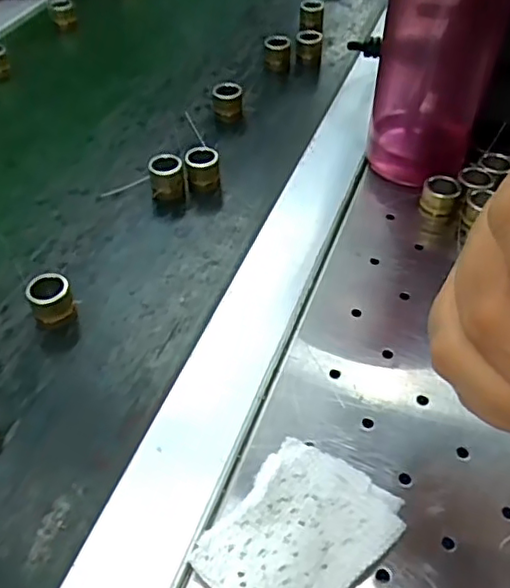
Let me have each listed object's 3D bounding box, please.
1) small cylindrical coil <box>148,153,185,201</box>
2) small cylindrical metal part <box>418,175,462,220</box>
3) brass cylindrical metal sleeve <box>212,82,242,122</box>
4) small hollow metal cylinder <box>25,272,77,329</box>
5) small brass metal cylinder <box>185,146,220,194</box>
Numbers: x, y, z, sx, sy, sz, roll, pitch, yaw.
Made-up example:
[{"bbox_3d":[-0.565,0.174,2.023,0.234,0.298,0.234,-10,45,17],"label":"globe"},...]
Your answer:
[{"bbox_3d":[-0.051,-0.067,0.365,0.019,0.020,0.020,-5,47,-7],"label":"small cylindrical coil"},{"bbox_3d":[0.101,-0.051,0.344,0.019,0.021,0.018,1,47,-1],"label":"small cylindrical metal part"},{"bbox_3d":[-0.019,-0.130,0.425,0.019,0.024,0.015,-5,47,-7],"label":"brass cylindrical metal sleeve"},{"bbox_3d":[-0.096,0.004,0.298,0.019,0.021,0.019,1,47,-1],"label":"small hollow metal cylinder"},{"bbox_3d":[-0.031,-0.073,0.371,0.018,0.024,0.022,-6,47,-8],"label":"small brass metal cylinder"}]

